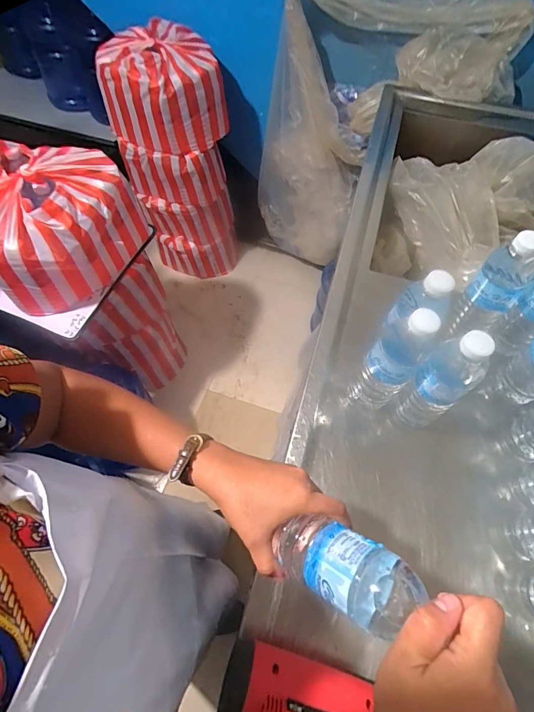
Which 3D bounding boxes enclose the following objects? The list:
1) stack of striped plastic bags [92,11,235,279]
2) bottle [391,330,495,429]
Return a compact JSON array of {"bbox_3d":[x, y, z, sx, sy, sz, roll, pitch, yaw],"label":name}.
[{"bbox_3d":[-0.316,-0.672,1.391,0.357,0.755,0.313,-15,64,-9],"label":"stack of striped plastic bags"},{"bbox_3d":[0.210,0.039,0.471,0.053,0.199,0.059,-33,68,-17],"label":"bottle"}]

